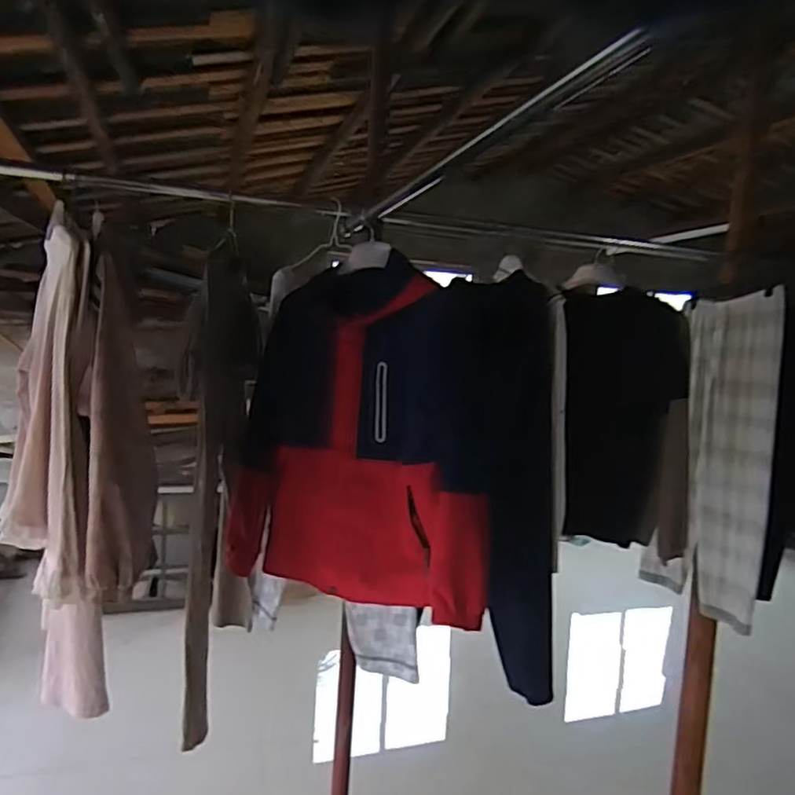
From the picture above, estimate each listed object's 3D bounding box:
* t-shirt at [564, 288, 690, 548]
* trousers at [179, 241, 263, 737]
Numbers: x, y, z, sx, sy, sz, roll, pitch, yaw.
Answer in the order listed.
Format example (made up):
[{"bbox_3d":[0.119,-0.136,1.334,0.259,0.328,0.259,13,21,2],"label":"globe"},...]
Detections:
[{"bbox_3d":[0.625,0.067,1.766,0.078,0.714,0.384,-2,8,-27],"label":"t-shirt"},{"bbox_3d":[-0.394,0.162,1.373,0.092,0.935,0.443,3,5,-6],"label":"trousers"}]

